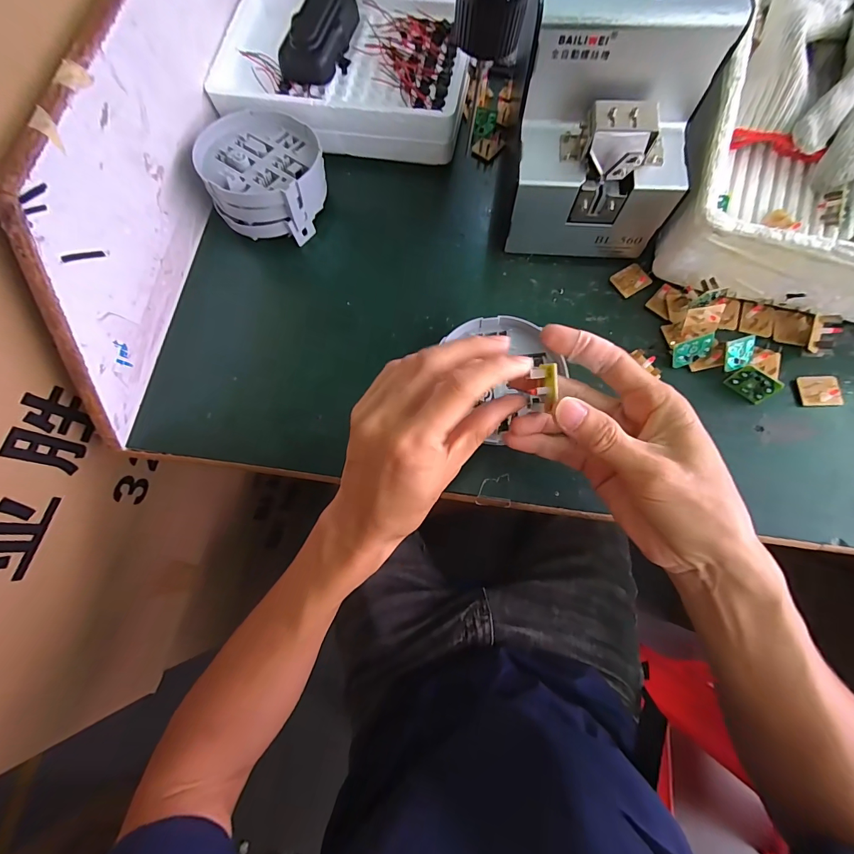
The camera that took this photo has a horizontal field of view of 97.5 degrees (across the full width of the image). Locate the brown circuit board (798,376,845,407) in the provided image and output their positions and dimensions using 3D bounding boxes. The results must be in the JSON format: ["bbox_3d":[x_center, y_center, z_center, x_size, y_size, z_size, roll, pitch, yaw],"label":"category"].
[{"bbox_3d":[0.316,-0.029,0.301,0.028,0.007,0.025,-1,79,14],"label":"brown circuit board"}]

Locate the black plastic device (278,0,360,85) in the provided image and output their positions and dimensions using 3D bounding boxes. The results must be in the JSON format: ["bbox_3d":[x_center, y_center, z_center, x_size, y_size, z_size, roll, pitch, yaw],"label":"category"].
[{"bbox_3d":[-0.102,-0.381,0.358,0.045,0.024,0.101,17,76,7],"label":"black plastic device"}]

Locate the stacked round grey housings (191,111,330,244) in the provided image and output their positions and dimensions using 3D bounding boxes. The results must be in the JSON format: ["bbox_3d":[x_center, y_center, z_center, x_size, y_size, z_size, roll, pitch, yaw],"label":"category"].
[{"bbox_3d":[-0.148,-0.236,0.350,0.103,0.056,0.097,-1,74,2],"label":"stacked round grey housings"}]

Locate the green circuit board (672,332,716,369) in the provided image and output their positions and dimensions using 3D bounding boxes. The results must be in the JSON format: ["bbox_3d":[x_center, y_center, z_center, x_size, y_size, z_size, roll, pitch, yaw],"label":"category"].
[{"bbox_3d":[0.217,-0.062,0.305,0.030,0.022,0.005,-19,33,13],"label":"green circuit board"}]

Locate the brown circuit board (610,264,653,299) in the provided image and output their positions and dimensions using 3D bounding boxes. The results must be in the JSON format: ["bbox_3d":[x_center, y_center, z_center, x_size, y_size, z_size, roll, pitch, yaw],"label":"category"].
[{"bbox_3d":[0.183,-0.133,0.338,0.028,0.005,0.026,-31,75,-6],"label":"brown circuit board"}]

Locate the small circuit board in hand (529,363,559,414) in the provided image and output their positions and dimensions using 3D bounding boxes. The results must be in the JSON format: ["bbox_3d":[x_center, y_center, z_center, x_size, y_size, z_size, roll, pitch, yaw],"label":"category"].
[{"bbox_3d":[0.066,-0.022,0.211,0.013,0.011,0.028,0,75,2],"label":"small circuit board in hand"}]

